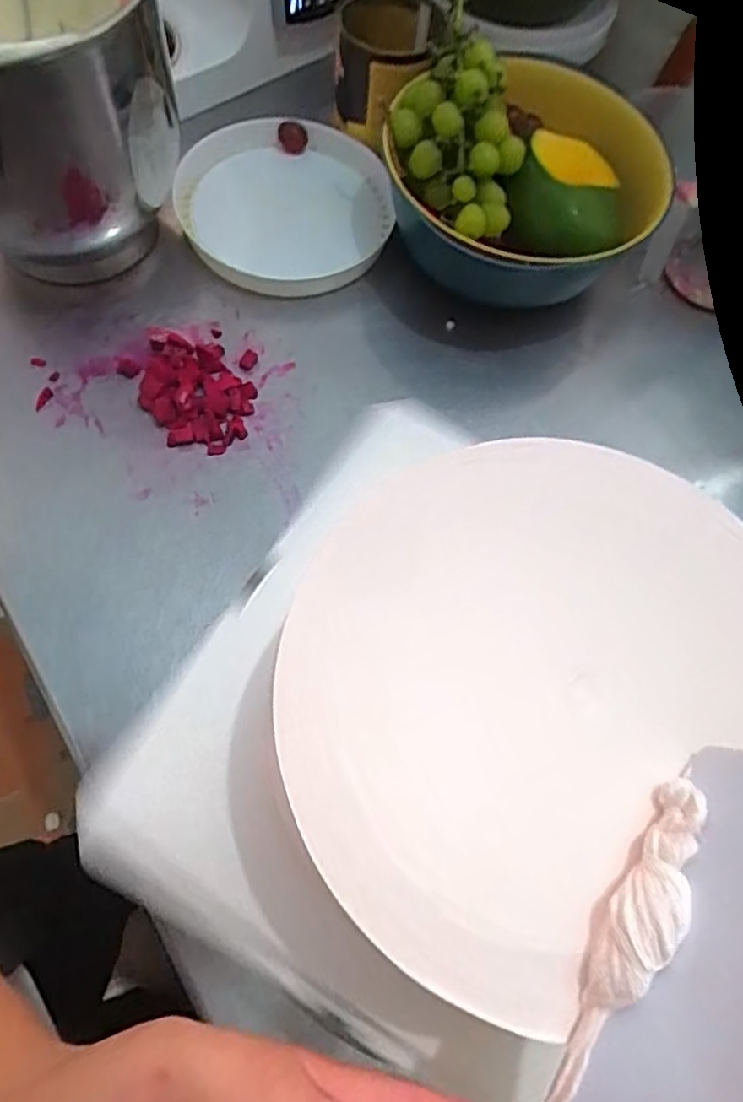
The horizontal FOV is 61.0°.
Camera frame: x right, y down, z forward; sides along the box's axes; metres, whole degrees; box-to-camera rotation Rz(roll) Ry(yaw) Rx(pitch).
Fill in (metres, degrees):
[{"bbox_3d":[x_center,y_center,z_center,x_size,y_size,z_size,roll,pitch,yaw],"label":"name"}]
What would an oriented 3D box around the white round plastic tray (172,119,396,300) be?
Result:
[{"bbox_3d":[-0.083,-0.338,0.610,0.202,0.043,0.190,2,69,-4],"label":"white round plastic tray"}]

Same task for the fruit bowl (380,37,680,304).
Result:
[{"bbox_3d":[0.123,-0.316,0.560,0.186,0.141,0.208,-23,72,-13],"label":"fruit bowl"}]

